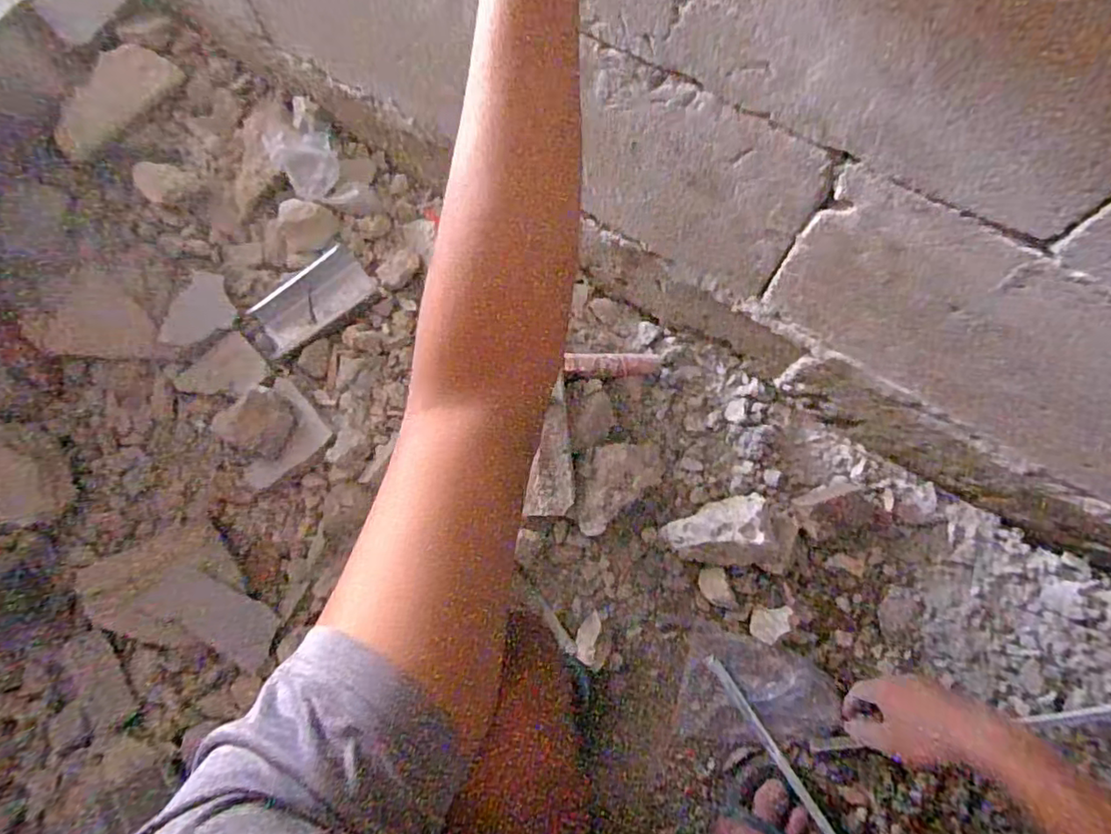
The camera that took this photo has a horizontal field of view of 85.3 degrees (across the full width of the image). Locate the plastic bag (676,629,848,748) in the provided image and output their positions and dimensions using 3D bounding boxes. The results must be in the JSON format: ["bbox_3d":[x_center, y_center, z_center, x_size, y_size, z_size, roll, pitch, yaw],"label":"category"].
[{"bbox_3d":[0.208,0.286,0.617,0.148,0.019,0.106,12,74,6],"label":"plastic bag"}]

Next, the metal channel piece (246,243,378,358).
[{"bbox_3d":[-0.299,-0.142,0.729,0.150,0.016,0.073,-40,76,-10],"label":"metal channel piece"}]

